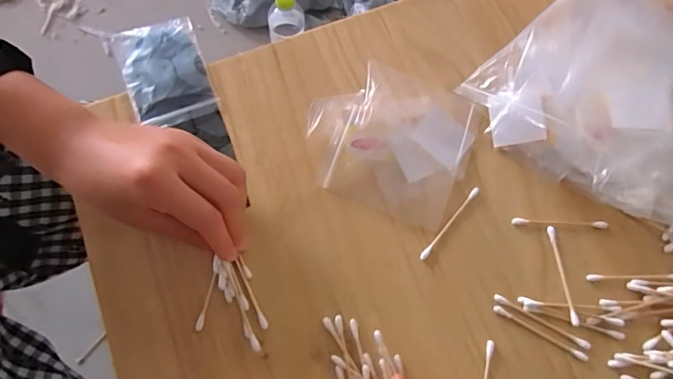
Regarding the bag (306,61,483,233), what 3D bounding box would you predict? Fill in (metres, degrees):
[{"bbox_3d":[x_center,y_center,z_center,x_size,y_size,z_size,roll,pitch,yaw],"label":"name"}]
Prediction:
[{"bbox_3d":[0.041,-0.040,0.353,0.124,0.015,0.112,20,76,6],"label":"bag"}]

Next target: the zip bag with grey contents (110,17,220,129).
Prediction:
[{"bbox_3d":[-0.141,-0.097,0.370,0.066,0.006,0.099,-24,76,-6],"label":"zip bag with grey contents"}]

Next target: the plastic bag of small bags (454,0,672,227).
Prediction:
[{"bbox_3d":[0.248,-0.107,0.354,0.259,0.047,0.172,-43,78,-10],"label":"plastic bag of small bags"}]

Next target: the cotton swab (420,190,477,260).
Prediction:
[{"bbox_3d":[0.085,0.025,0.339,0.005,0.004,0.070,39,78,10],"label":"cotton swab"}]

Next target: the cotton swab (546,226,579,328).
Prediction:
[{"bbox_3d":[0.165,0.062,0.327,0.006,0.005,0.071,-6,75,-1],"label":"cotton swab"}]

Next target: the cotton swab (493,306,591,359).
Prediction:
[{"bbox_3d":[0.144,0.101,0.317,0.071,0.004,0.005,28,77,8],"label":"cotton swab"}]

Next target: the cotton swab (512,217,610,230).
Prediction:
[{"bbox_3d":[0.169,0.025,0.340,0.071,0.004,0.006,3,75,1],"label":"cotton swab"}]

